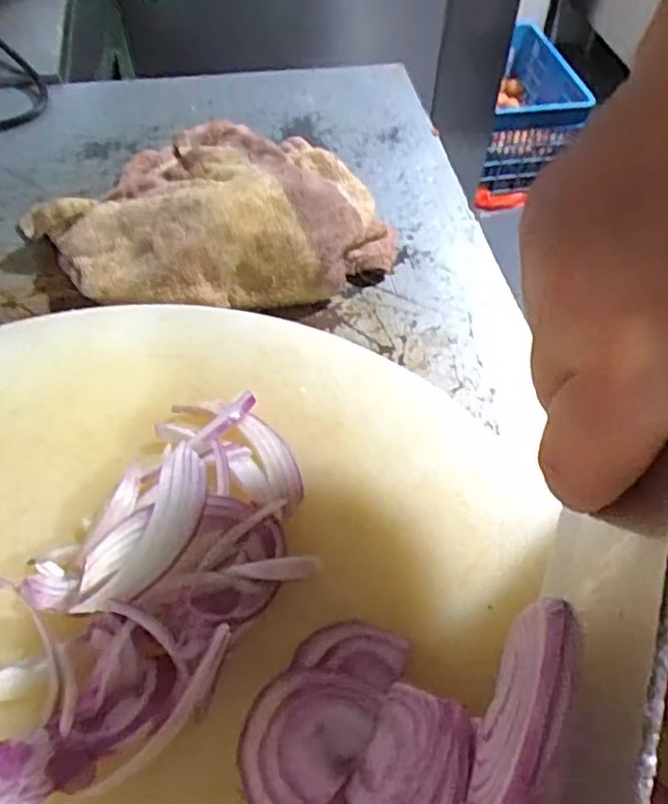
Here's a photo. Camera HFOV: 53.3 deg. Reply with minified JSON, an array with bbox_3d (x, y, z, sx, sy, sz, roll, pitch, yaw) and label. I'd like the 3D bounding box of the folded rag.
[{"bbox_3d":[-0.086,-0.140,0.461,0.237,0.049,0.191,-10,55,-9],"label":"folded rag"}]

